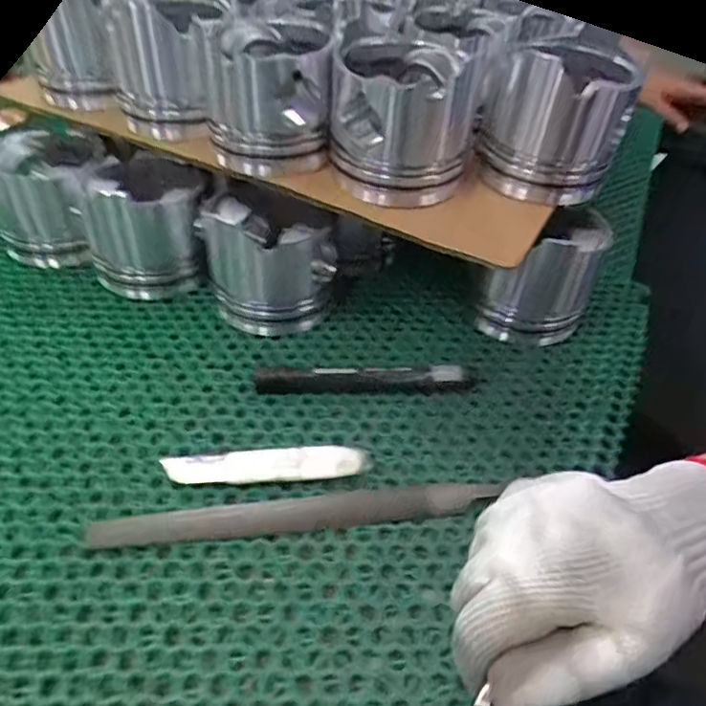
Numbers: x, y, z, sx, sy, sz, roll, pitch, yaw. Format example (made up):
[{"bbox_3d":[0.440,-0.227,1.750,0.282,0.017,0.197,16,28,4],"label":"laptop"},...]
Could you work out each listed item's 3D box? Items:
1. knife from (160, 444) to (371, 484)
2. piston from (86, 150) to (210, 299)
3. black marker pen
[{"bbox_3d":[-0.049,0.065,0.331,0.113,0.011,0.022,-2,43,-8],"label":"knife"},{"bbox_3d":[-0.163,-0.108,0.464,0.090,0.082,0.092,-10,45,-16],"label":"piston"},{"bbox_3d":[0.008,0.016,0.385,0.142,0.016,0.019,1,43,-4],"label":"black marker pen"}]

